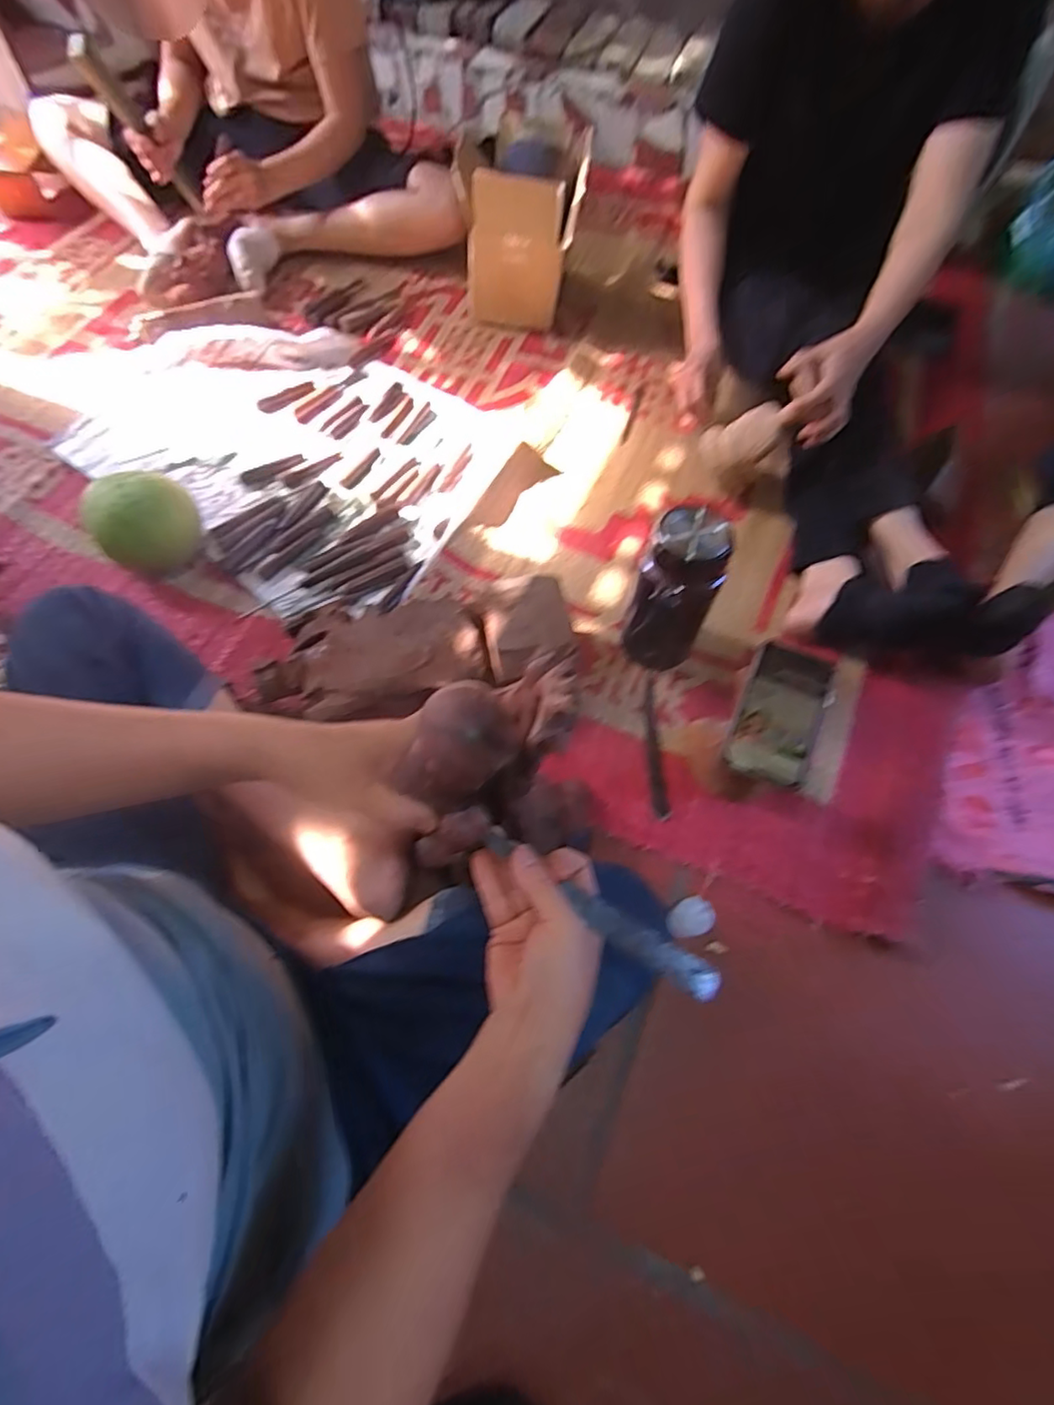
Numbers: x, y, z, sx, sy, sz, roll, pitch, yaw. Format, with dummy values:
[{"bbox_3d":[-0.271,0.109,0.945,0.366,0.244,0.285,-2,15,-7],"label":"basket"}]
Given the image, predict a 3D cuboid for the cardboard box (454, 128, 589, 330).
[{"bbox_3d":[-0.007,-0.875,1.081,0.216,0.231,0.234,9,64,3],"label":"cardboard box"}]

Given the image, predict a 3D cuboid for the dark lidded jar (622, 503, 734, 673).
[{"bbox_3d":[0.171,-0.119,0.703,0.096,0.216,0.096,27,65,11],"label":"dark lidded jar"}]

